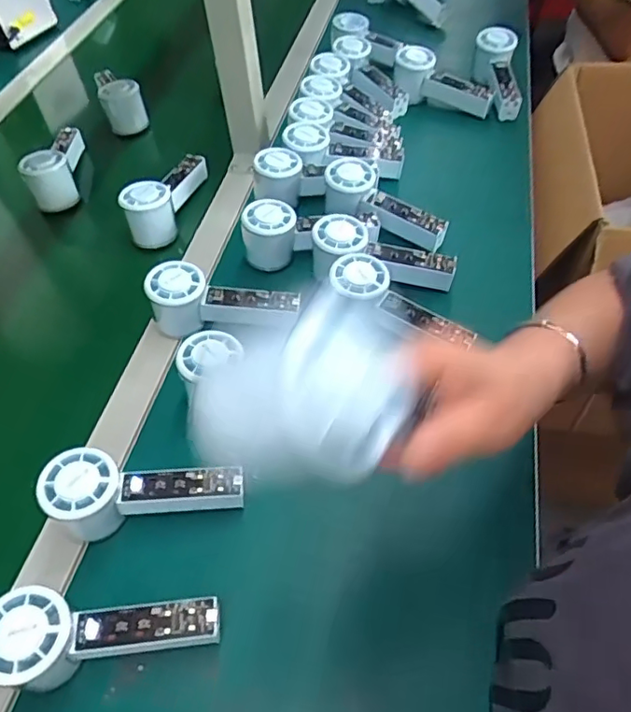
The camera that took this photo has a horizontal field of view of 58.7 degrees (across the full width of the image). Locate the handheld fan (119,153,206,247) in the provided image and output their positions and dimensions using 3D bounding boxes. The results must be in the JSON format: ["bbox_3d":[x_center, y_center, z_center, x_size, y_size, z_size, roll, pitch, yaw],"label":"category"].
[{"bbox_3d":[-0.188,-0.206,0.695,0.062,0.058,0.157,6,53,8],"label":"handheld fan"}]

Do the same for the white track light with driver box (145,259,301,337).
[{"bbox_3d":[-0.093,-0.051,0.565,0.149,0.060,0.057,6,53,9],"label":"white track light with driver box"}]

